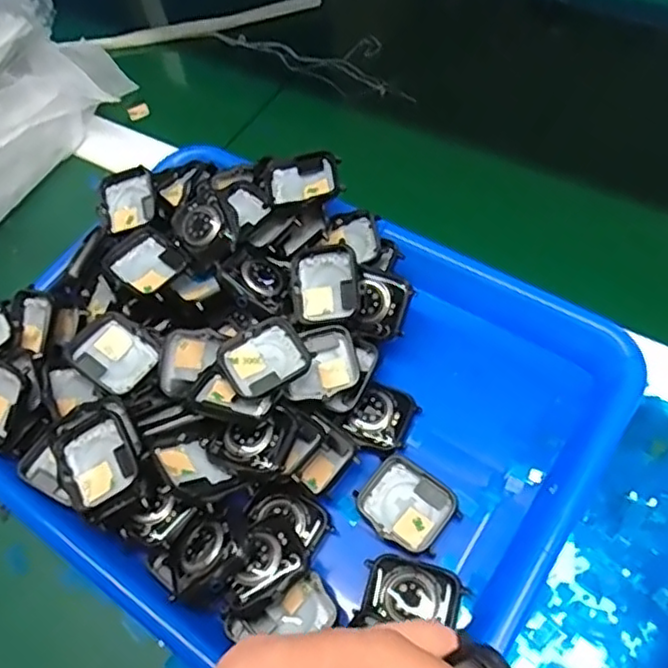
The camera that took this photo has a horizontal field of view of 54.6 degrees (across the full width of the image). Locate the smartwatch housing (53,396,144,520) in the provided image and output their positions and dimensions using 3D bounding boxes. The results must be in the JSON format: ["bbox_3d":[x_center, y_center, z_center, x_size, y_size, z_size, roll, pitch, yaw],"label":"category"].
[{"bbox_3d":[-0.116,0.060,0.319,0.038,0.014,0.051,-25,58,-6],"label":"smartwatch housing"}]

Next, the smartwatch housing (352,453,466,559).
[{"bbox_3d":[0.037,0.085,0.323,0.044,0.006,0.038,34,70,26],"label":"smartwatch housing"}]

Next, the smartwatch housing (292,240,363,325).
[{"bbox_3d":[-0.004,-0.028,0.357,0.036,0.008,0.042,-7,86,21],"label":"smartwatch housing"}]

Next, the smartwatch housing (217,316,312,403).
[{"bbox_3d":[-0.036,0.013,0.340,0.043,0.009,0.037,-33,59,-11],"label":"smartwatch housing"}]

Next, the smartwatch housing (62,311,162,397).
[{"bbox_3d":[-0.115,0.010,0.342,0.042,0.012,0.037,31,68,24],"label":"smartwatch housing"}]

